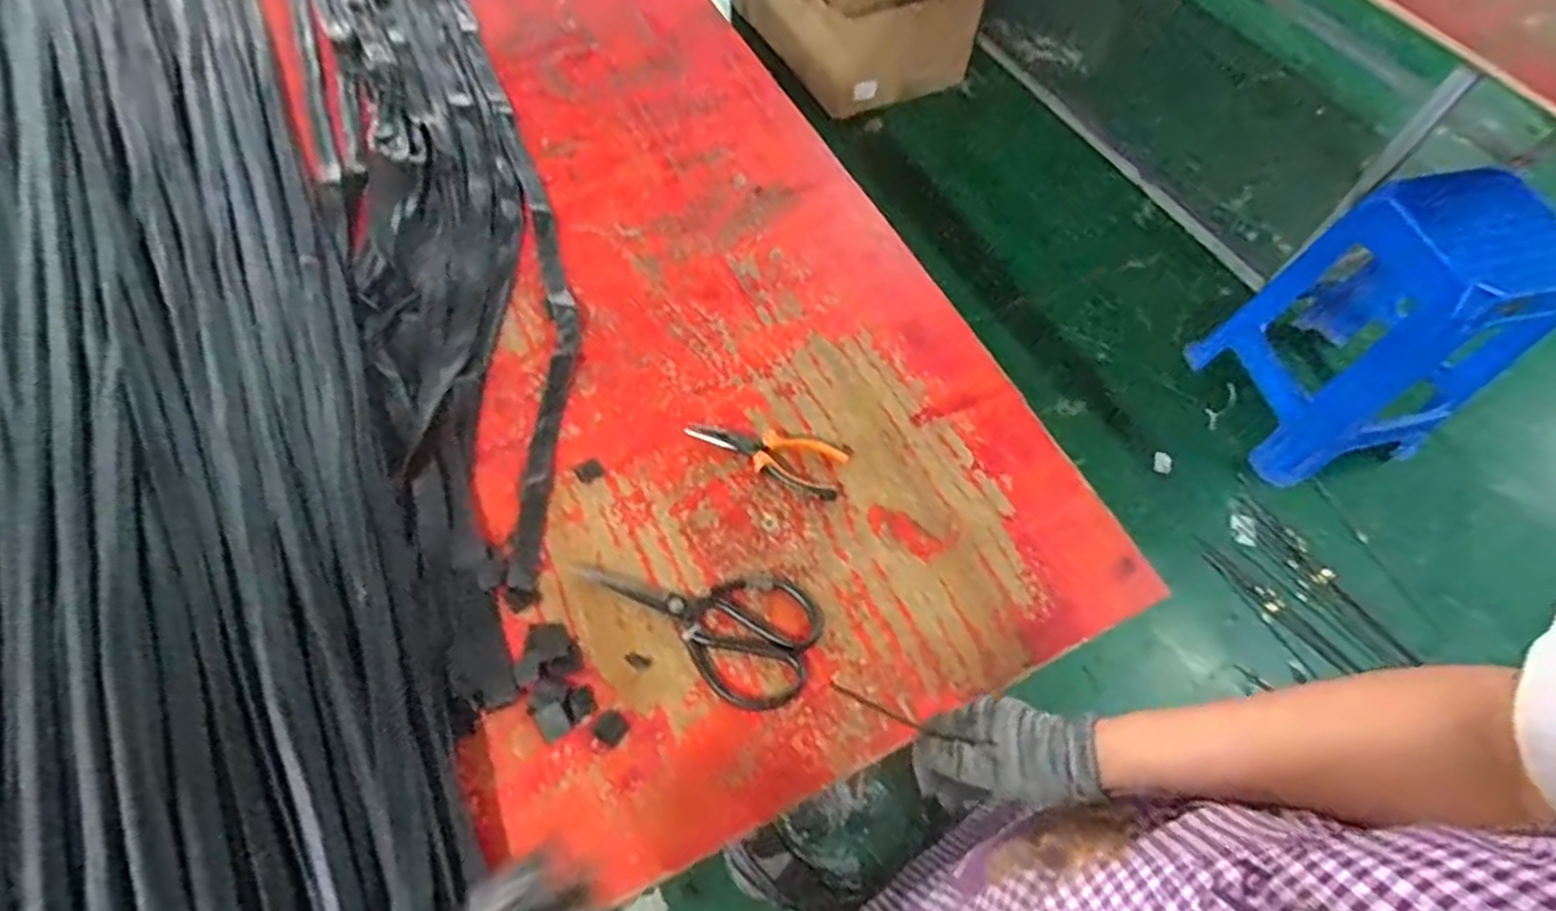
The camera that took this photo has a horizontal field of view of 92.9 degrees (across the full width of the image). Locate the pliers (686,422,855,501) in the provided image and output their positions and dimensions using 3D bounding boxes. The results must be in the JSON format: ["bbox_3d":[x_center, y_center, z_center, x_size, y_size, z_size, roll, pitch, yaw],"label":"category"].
[{"bbox_3d":[-0.012,-0.006,0.745,0.161,0.017,0.066,18,61,7],"label":"pliers"}]

